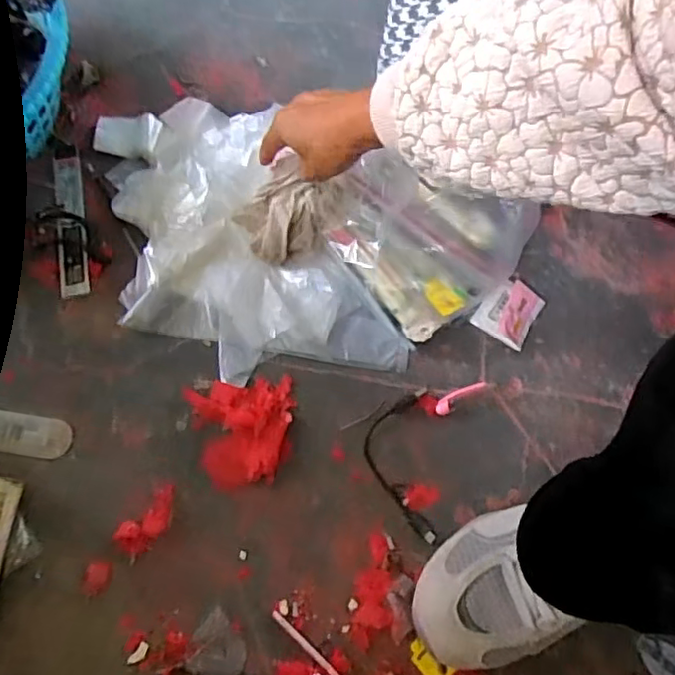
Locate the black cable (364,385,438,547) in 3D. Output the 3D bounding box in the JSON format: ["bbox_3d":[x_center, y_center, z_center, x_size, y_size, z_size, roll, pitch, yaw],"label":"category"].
[{"bbox_3d":[0.053,0.110,0.522,0.055,0.011,0.127,-1,69,-3],"label":"black cable"}]

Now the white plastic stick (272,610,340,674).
[{"bbox_3d":[-0.008,0.258,0.470,0.114,0.004,0.006,40,72,12],"label":"white plastic stick"}]

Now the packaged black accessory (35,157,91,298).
[{"bbox_3d":[-0.273,-0.118,0.599,0.041,0.015,0.159,-13,70,-7],"label":"packaged black accessory"}]

